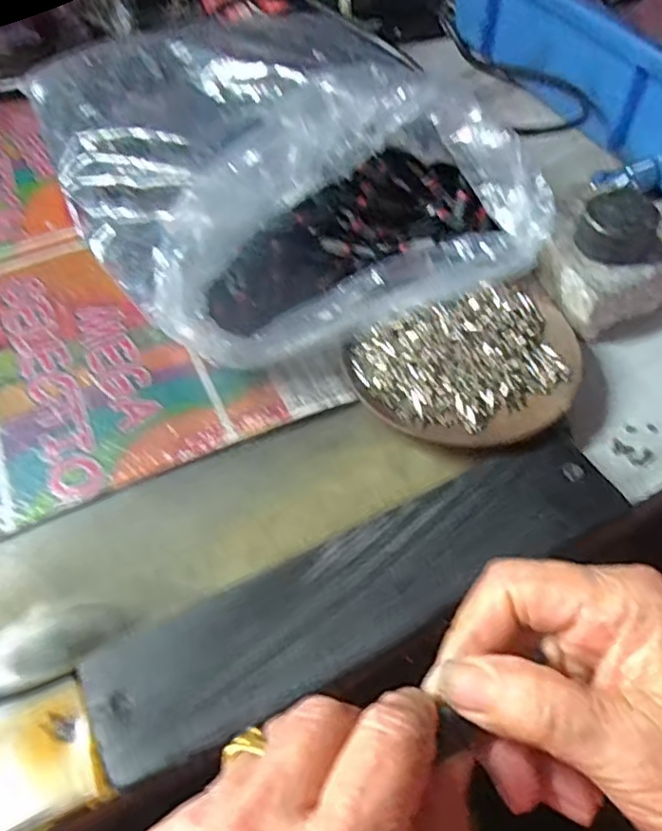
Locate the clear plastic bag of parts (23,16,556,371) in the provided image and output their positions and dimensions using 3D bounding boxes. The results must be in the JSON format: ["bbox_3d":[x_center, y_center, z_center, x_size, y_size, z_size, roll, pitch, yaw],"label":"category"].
[{"bbox_3d":[-0.034,-0.159,0.381,0.240,0.072,0.275,-21,57,-13],"label":"clear plastic bag of parts"}]

